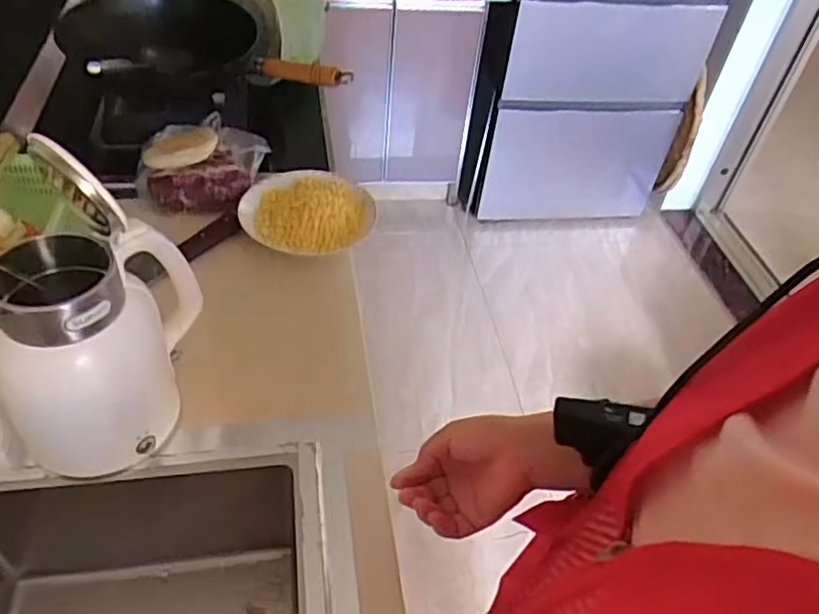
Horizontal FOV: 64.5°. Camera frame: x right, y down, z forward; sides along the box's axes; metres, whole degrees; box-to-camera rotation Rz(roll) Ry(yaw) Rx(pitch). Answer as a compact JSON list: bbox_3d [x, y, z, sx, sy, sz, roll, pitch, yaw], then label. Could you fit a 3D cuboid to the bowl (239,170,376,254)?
[{"bbox_3d":[-0.157,-0.149,0.977,0.190,0.046,0.173,2,46,-2],"label":"bowl"}]

